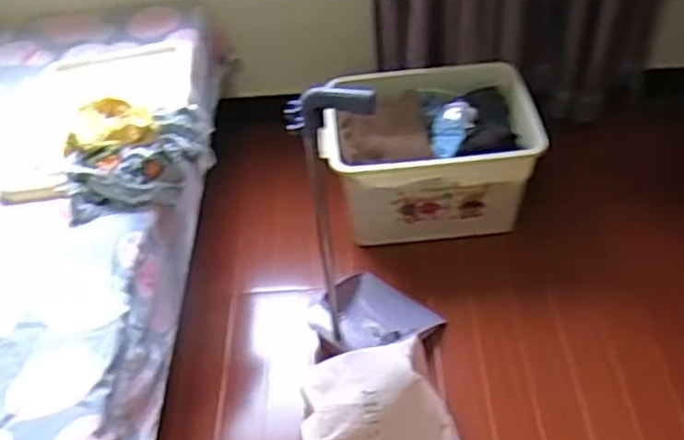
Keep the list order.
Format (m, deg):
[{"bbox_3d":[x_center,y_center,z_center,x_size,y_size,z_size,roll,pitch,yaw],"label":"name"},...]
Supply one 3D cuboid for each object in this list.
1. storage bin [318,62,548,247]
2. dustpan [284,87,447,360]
[{"bbox_3d":[0.205,-0.166,1.735,0.490,0.278,0.333,-7,47,2],"label":"storage bin"},{"bbox_3d":[0.058,-0.002,1.357,0.268,0.736,0.222,-4,48,4],"label":"dustpan"}]

